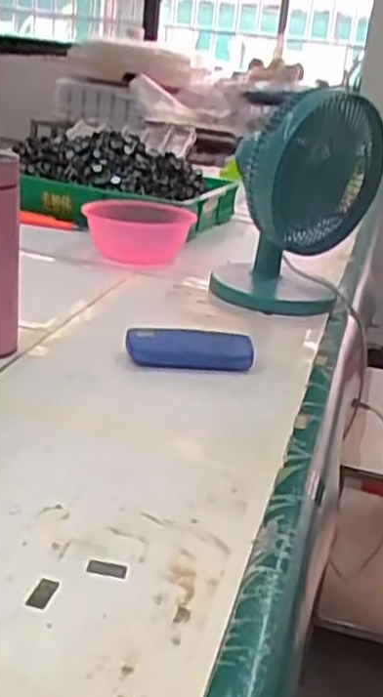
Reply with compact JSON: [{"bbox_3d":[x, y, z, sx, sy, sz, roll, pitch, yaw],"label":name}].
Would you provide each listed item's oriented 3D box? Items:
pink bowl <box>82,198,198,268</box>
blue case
[{"bbox_3d":[-0.087,-0.201,1.323,0.178,0.094,0.183,7,22,1],"label":"pink bowl"},{"bbox_3d":[-0.002,0.003,0.905,0.150,0.038,0.052,4,22,-7],"label":"blue case"}]

